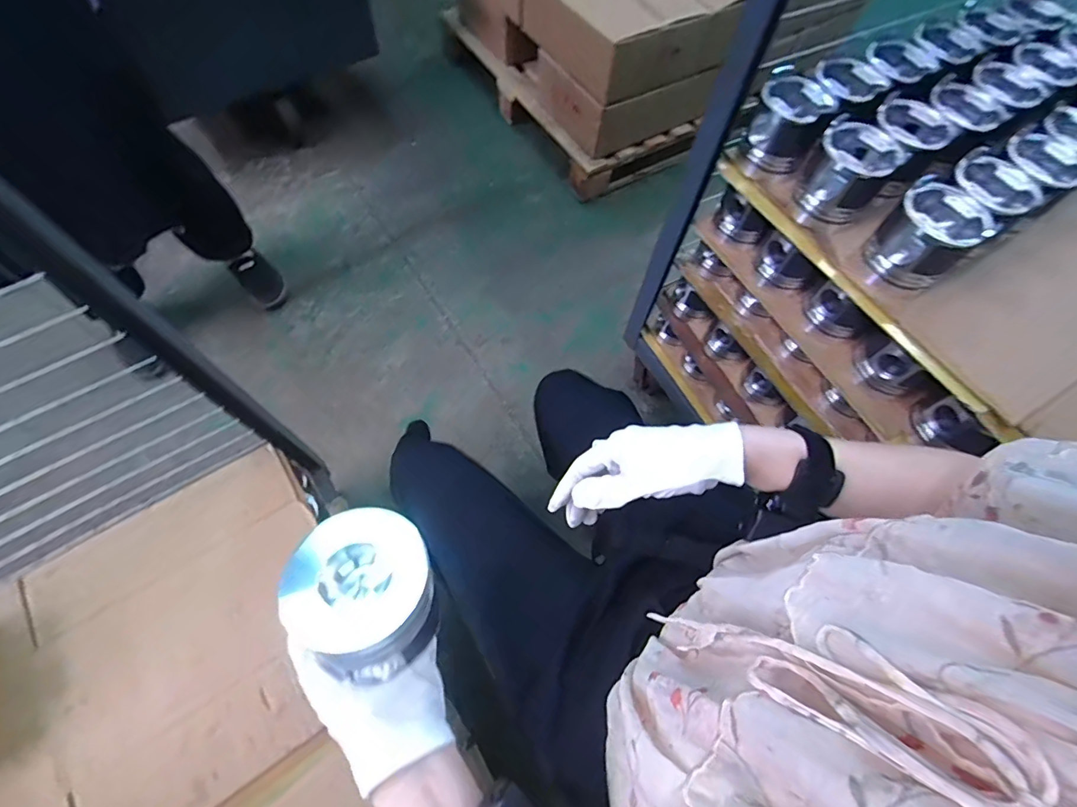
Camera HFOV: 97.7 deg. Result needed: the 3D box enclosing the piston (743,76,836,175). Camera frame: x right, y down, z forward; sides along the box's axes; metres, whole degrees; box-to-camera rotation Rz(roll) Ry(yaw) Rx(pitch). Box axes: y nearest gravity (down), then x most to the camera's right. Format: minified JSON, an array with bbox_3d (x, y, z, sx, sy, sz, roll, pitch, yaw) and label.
[{"bbox_3d":[0.355,-0.397,0.678,0.097,0.099,0.093,34,67,12],"label":"piston"}]

